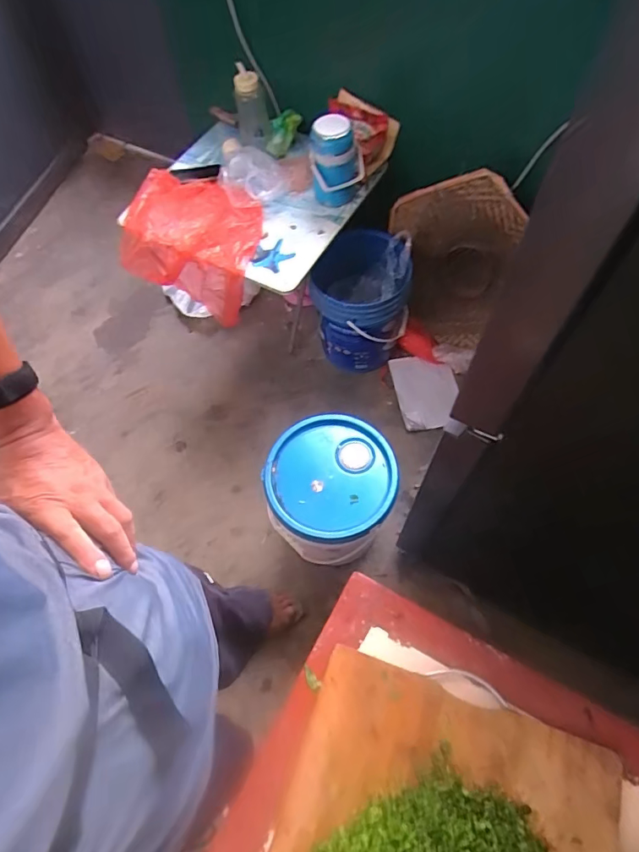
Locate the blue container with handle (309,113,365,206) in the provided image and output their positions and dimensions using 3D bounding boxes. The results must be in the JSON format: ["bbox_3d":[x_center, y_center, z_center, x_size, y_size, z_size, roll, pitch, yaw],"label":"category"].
[{"bbox_3d":[0.052,-0.773,1.399,0.144,0.196,0.152,0,62,4],"label":"blue container with handle"}]

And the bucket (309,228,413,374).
[{"bbox_3d":[0.143,-0.424,1.653,0.299,0.359,0.325,-1,62,3],"label":"bucket"}]

